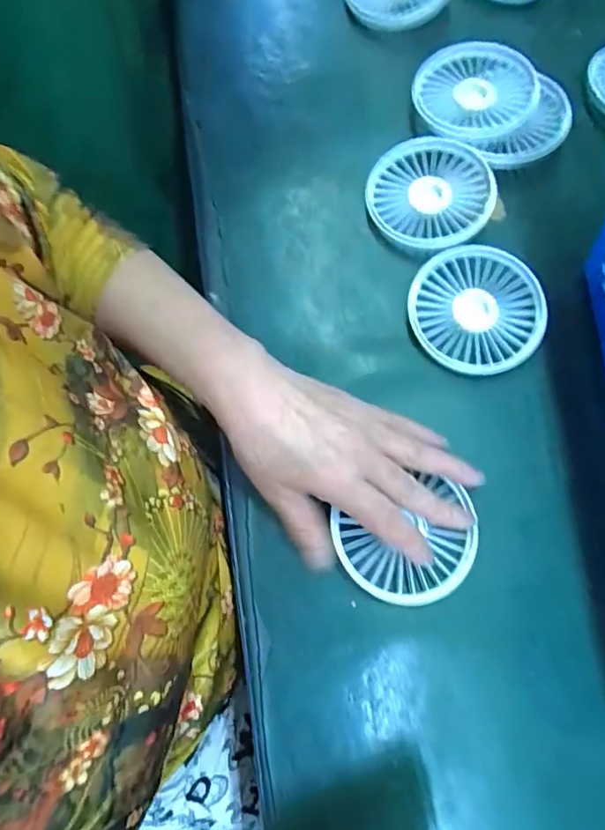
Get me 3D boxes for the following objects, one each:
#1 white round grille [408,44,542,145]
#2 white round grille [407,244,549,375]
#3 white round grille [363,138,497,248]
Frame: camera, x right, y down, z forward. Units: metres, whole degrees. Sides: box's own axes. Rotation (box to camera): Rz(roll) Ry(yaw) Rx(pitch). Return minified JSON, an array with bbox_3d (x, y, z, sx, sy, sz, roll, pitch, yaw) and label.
[{"bbox_3d":[0.132,-0.250,0.395,0.089,0.020,0.095,1,70,-2],"label":"white round grille"},{"bbox_3d":[0.121,-0.073,0.351,0.089,0.021,0.087,1,70,-2],"label":"white round grille"},{"bbox_3d":[0.094,-0.165,0.377,0.088,0.017,0.090,1,70,-2],"label":"white round grille"}]

